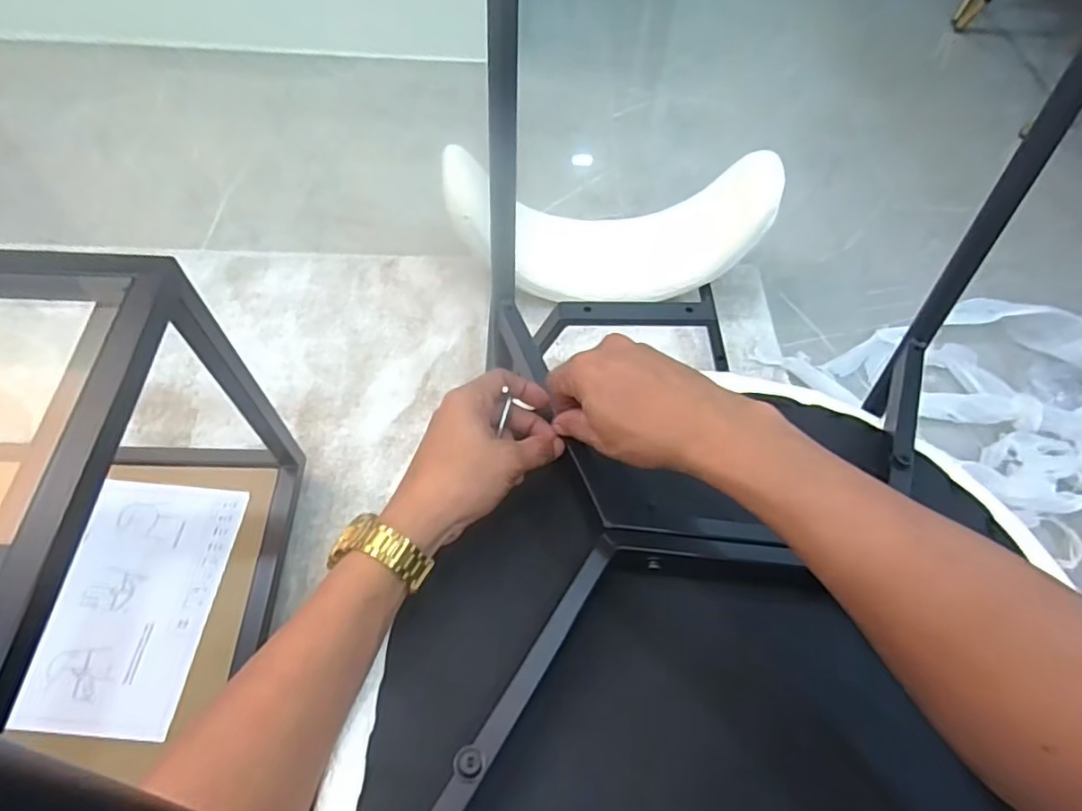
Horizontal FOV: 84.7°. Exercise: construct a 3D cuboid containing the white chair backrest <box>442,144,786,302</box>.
[{"bbox_3d":[0.116,-0.306,1.018,0.527,0.212,0.185,-2,58,-5],"label":"white chair backrest"}]

